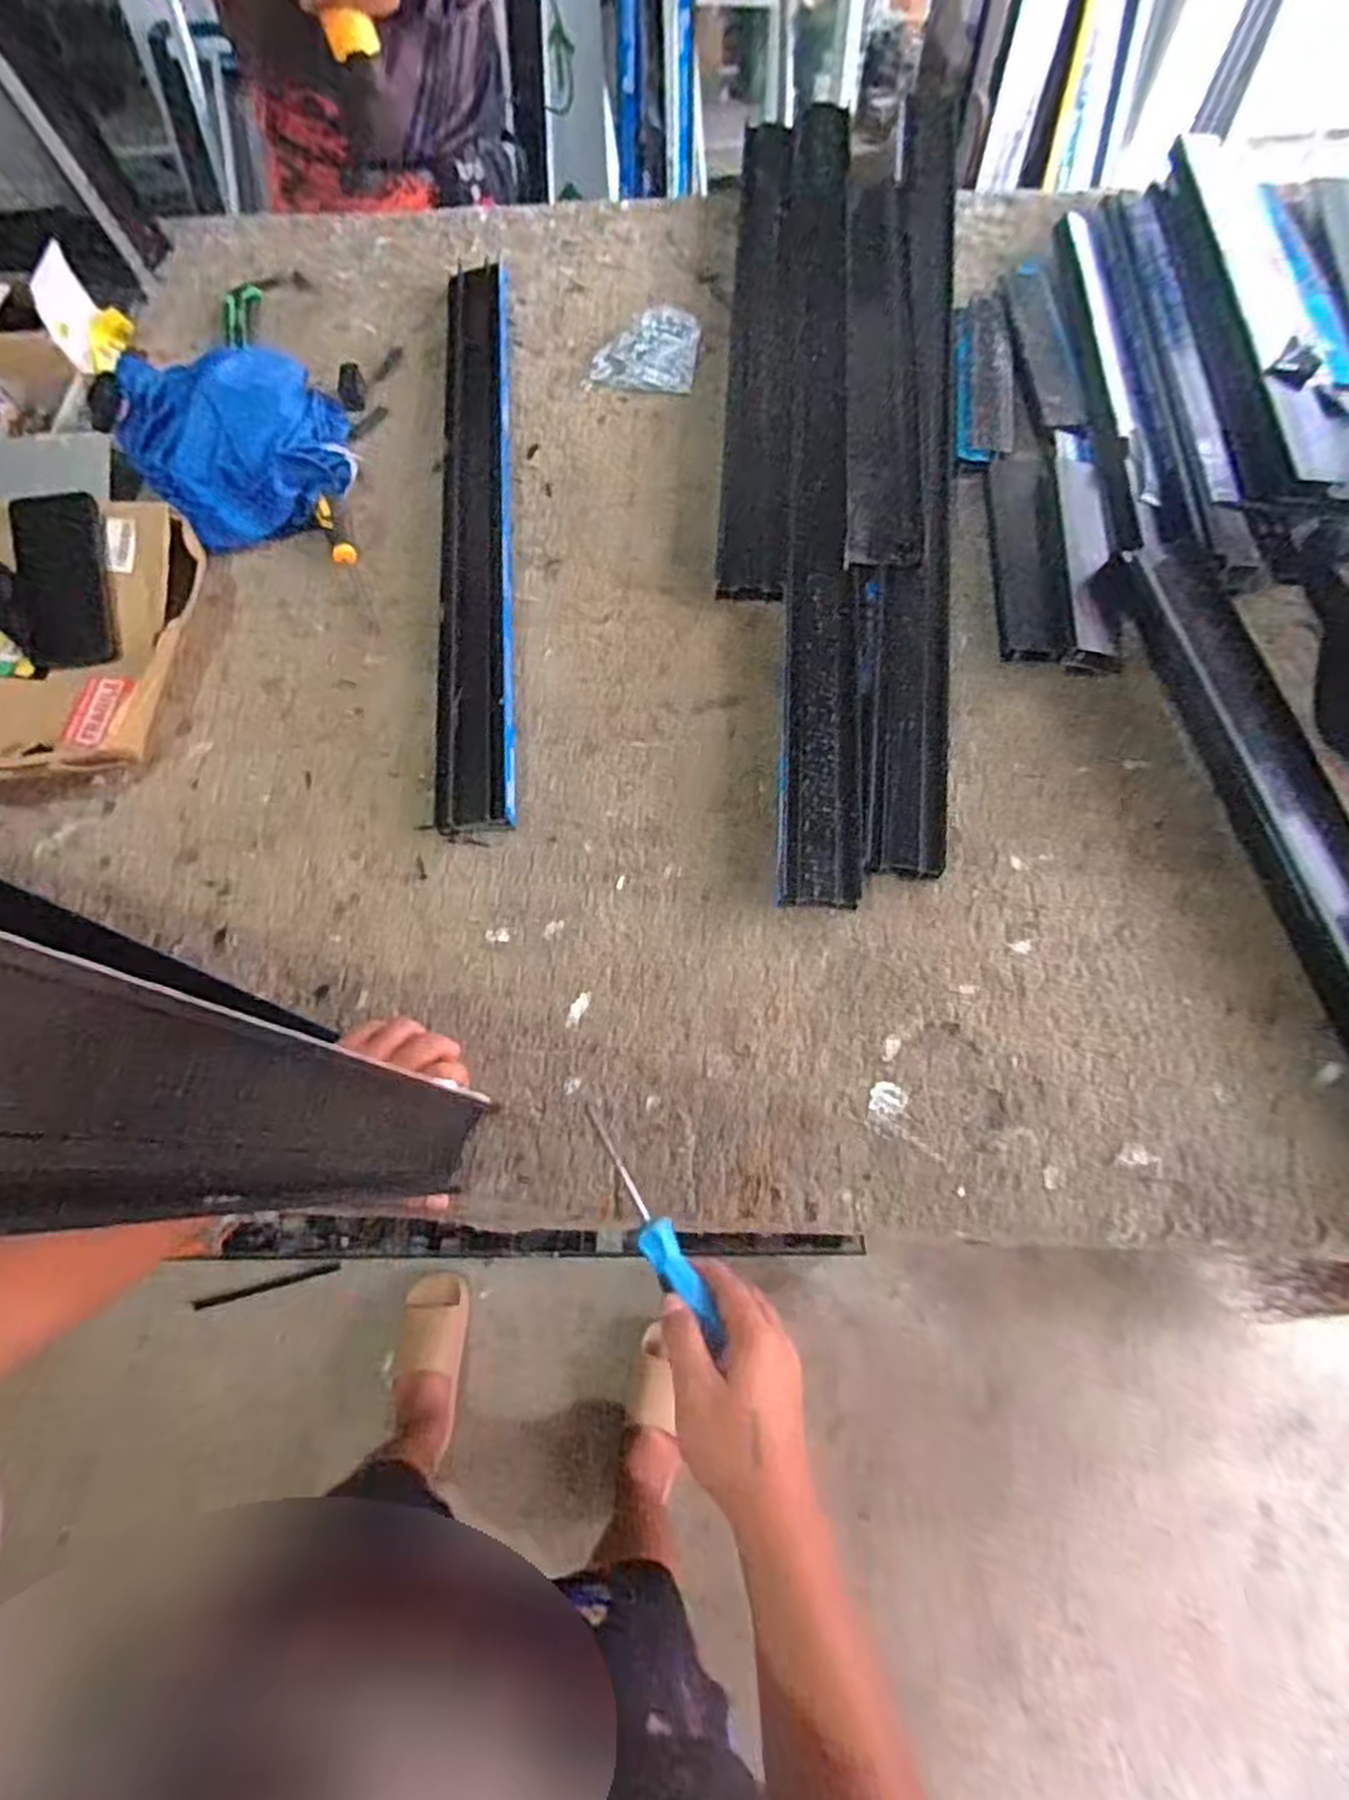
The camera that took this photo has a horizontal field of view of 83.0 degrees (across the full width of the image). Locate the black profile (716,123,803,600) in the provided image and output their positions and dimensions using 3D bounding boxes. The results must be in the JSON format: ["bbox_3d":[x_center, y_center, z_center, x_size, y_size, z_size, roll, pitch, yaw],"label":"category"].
[{"bbox_3d":[0.103,-0.628,0.847,0.072,0.026,0.699,3,69,4],"label":"black profile"}]

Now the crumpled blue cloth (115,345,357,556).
[{"bbox_3d":[-0.464,-0.499,0.792,0.209,0.106,0.245,-33,71,-10],"label":"crumpled blue cloth"}]

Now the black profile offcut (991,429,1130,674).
[{"bbox_3d":[0.360,-0.339,0.727,0.104,0.029,0.280,2,71,2],"label":"black profile offcut"}]

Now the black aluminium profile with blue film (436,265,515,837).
[{"bbox_3d":[-0.204,-0.410,0.781,0.066,0.026,0.732,-5,71,0],"label":"black aluminium profile with blue film"}]

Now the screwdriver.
[{"bbox_3d":[-0.019,0.220,0.527,0.023,0.024,0.182,-32,48,-9],"label":"screwdriver"}]

